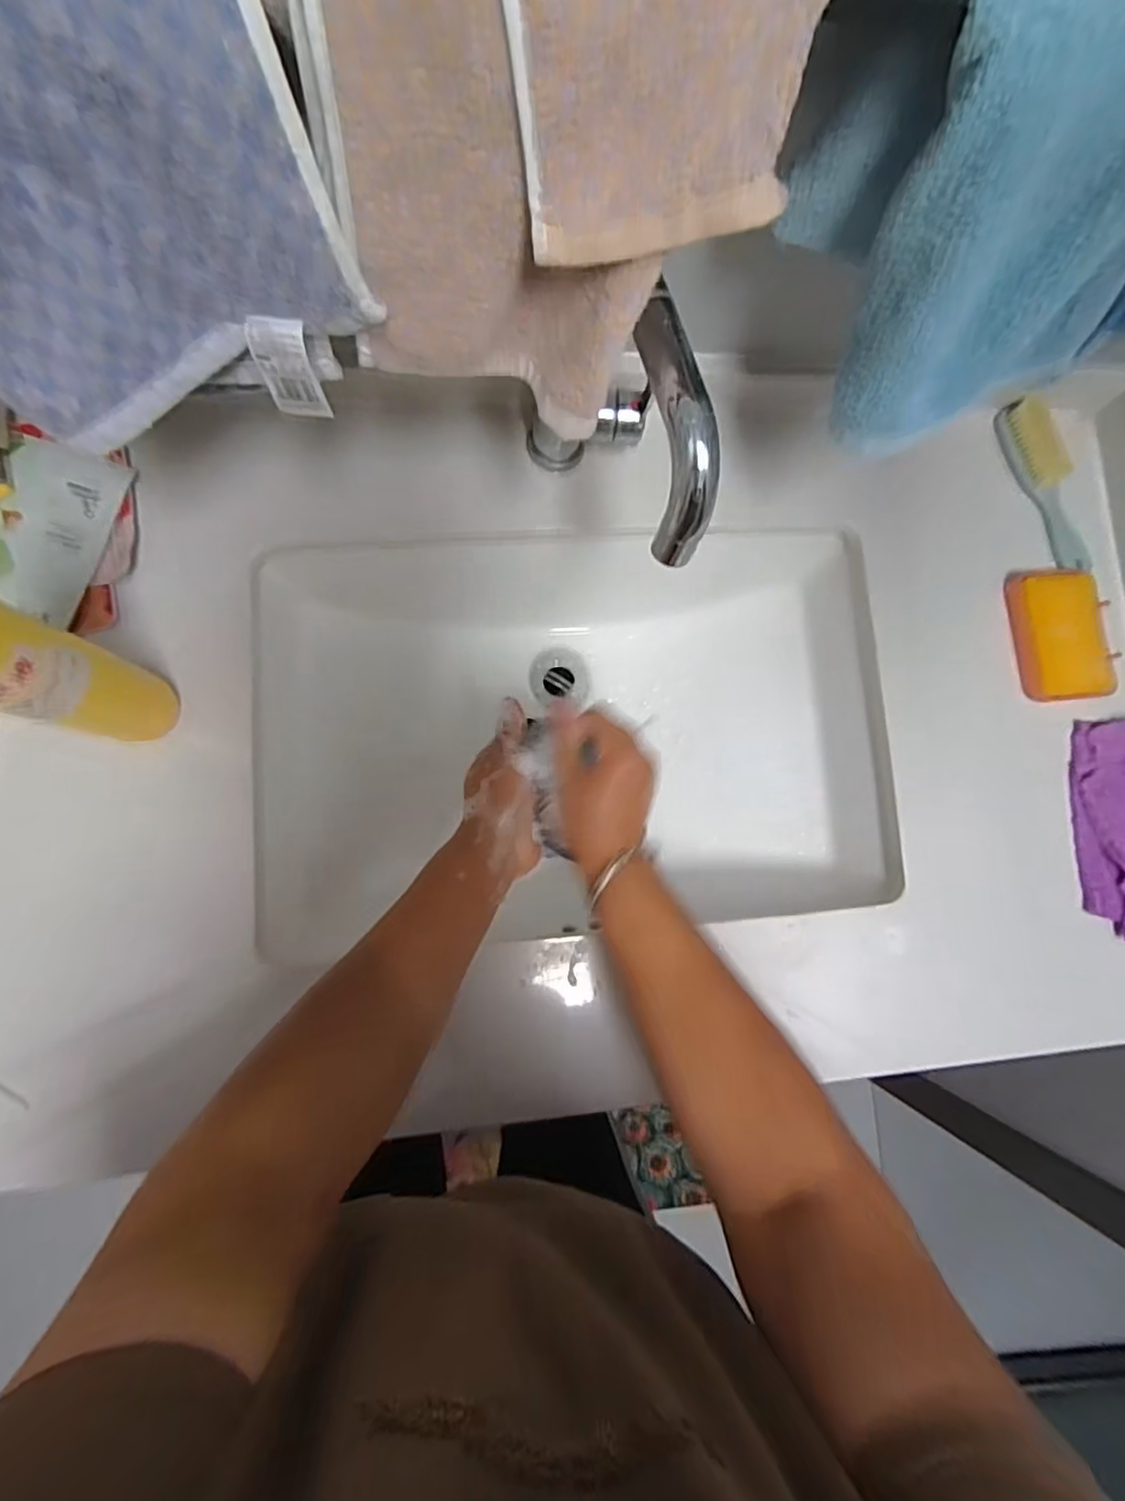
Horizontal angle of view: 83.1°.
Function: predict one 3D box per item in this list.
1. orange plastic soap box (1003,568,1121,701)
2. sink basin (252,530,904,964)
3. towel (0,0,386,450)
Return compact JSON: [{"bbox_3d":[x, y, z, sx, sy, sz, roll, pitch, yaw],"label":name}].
[{"bbox_3d":[0.446,-0.104,0.565,0.072,0.024,0.115,-4,84,-8],"label":"orange plastic soap box"},{"bbox_3d":[0.012,-0.017,0.603,0.528,0.153,0.351,0,83,-7],"label":"sink basin"},{"bbox_3d":[-0.172,-0.209,0.234,0.164,0.176,0.038,-9,67,-3],"label":"towel"}]

